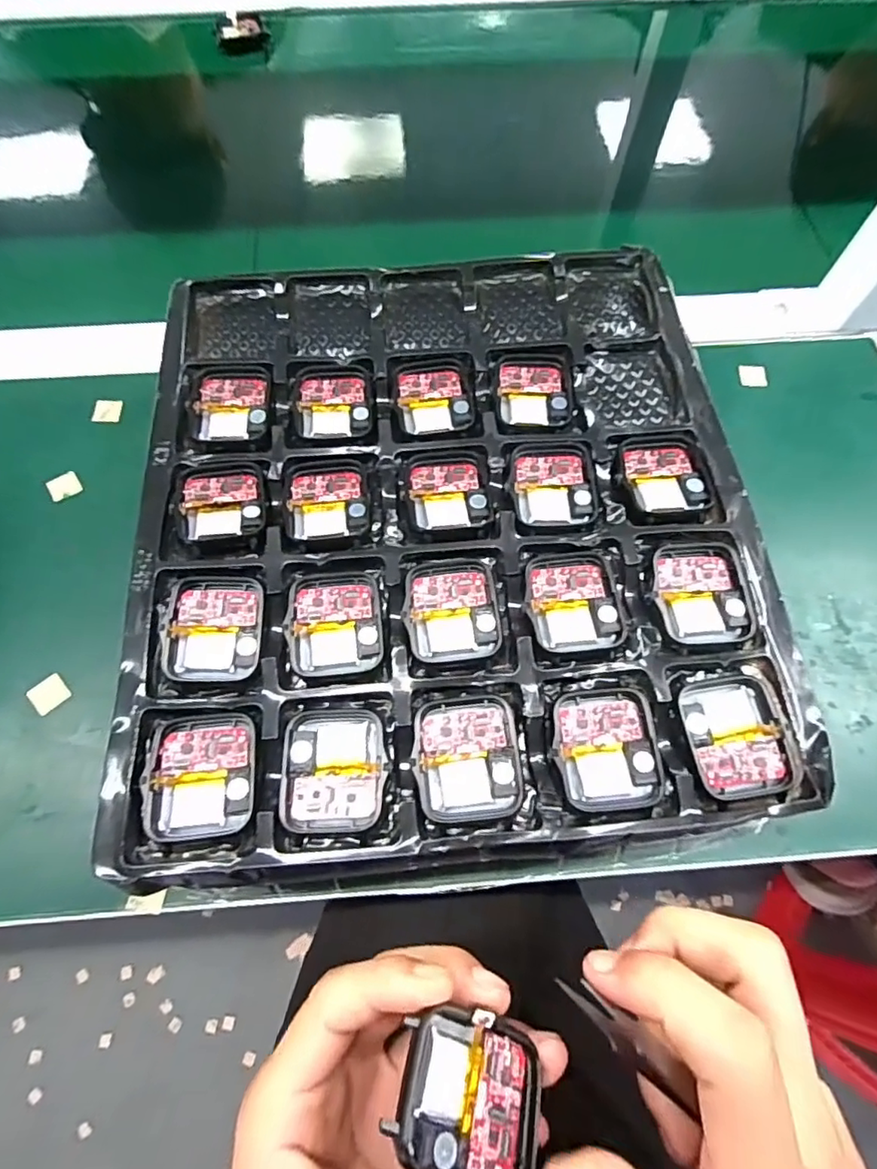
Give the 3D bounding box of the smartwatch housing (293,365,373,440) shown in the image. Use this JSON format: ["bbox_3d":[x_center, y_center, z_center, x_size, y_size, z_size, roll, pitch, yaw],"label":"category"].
[{"bbox_3d":[-0.051,-0.089,0.269,0.037,0.005,0.041,-5,68,-3],"label":"smartwatch housing"}]

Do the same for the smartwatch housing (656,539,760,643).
[{"bbox_3d":[0.108,0.003,0.225,0.035,0.005,0.042,-4,68,-2],"label":"smartwatch housing"}]

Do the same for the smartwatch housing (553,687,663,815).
[{"bbox_3d":[0.062,0.061,0.205,0.037,0.008,0.043,-2,68,-2],"label":"smartwatch housing"}]

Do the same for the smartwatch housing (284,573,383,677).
[{"bbox_3d":[-0.042,0.015,0.224,0.036,0.007,0.042,-5,68,-3],"label":"smartwatch housing"}]

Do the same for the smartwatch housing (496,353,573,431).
[{"bbox_3d":[0.047,-0.095,0.273,0.036,0.005,0.045,0,68,-1],"label":"smartwatch housing"}]

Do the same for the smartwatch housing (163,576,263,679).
[{"bbox_3d":[-0.089,0.017,0.220,0.036,0.007,0.042,-1,68,-1],"label":"smartwatch housing"}]

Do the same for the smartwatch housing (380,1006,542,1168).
[{"bbox_3d":[0.009,0.146,0.158,0.045,0.007,0.036,30,44,-14],"label":"smartwatch housing"}]

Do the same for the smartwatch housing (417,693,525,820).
[{"bbox_3d":[0.011,0.062,0.200,0.036,0.007,0.042,-4,68,-2],"label":"smartwatch housing"}]

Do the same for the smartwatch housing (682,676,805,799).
[{"bbox_3d":[0.110,0.057,0.206,0.035,0.007,0.043,-7,68,-4],"label":"smartwatch housing"}]

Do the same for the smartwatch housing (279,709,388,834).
[{"bbox_3d":[-0.038,0.067,0.202,0.036,0.007,0.043,-1,68,-1],"label":"smartwatch housing"}]

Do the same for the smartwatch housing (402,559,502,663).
[{"bbox_3d":[0.006,0.010,0.225,0.037,0.004,0.043,-3,68,-2],"label":"smartwatch housing"}]

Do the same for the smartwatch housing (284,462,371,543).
[{"bbox_3d":[-0.049,-0.038,0.247,0.037,0.005,0.042,-4,68,-3],"label":"smartwatch housing"}]

